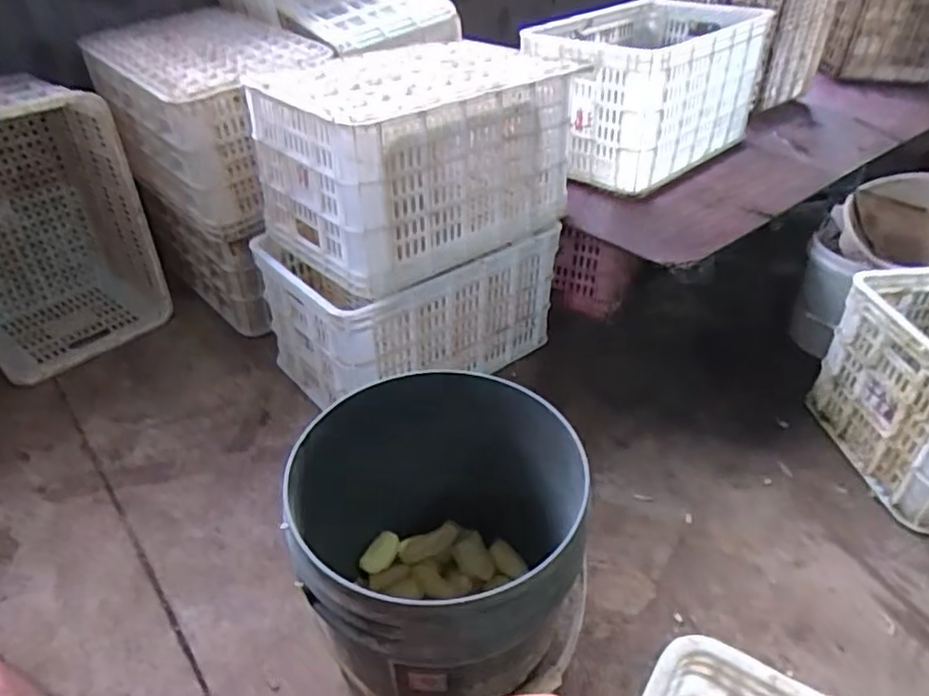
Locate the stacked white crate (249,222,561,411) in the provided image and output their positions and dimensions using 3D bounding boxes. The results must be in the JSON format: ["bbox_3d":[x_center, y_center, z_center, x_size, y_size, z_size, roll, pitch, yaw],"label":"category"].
[{"bbox_3d":[-0.106,-0.110,1.308,0.512,0.272,0.348,-24,44,-29],"label":"stacked white crate"}]

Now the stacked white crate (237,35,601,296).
[{"bbox_3d":[-0.086,-0.362,1.179,0.503,0.290,0.354,-26,45,-31],"label":"stacked white crate"}]

